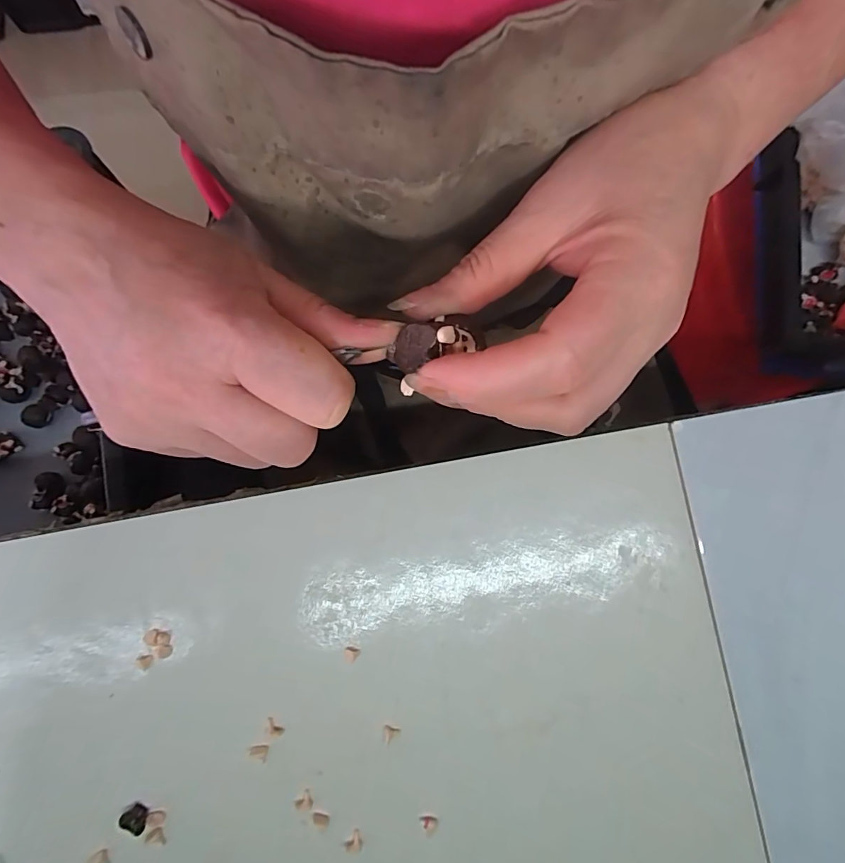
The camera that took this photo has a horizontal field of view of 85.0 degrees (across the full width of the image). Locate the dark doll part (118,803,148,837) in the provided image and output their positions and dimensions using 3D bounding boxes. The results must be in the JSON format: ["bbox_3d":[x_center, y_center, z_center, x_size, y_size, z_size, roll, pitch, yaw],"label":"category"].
[{"bbox_3d":[-0.128,0.172,0.205,0.011,0.004,0.009,30,83,1],"label":"dark doll part"}]

